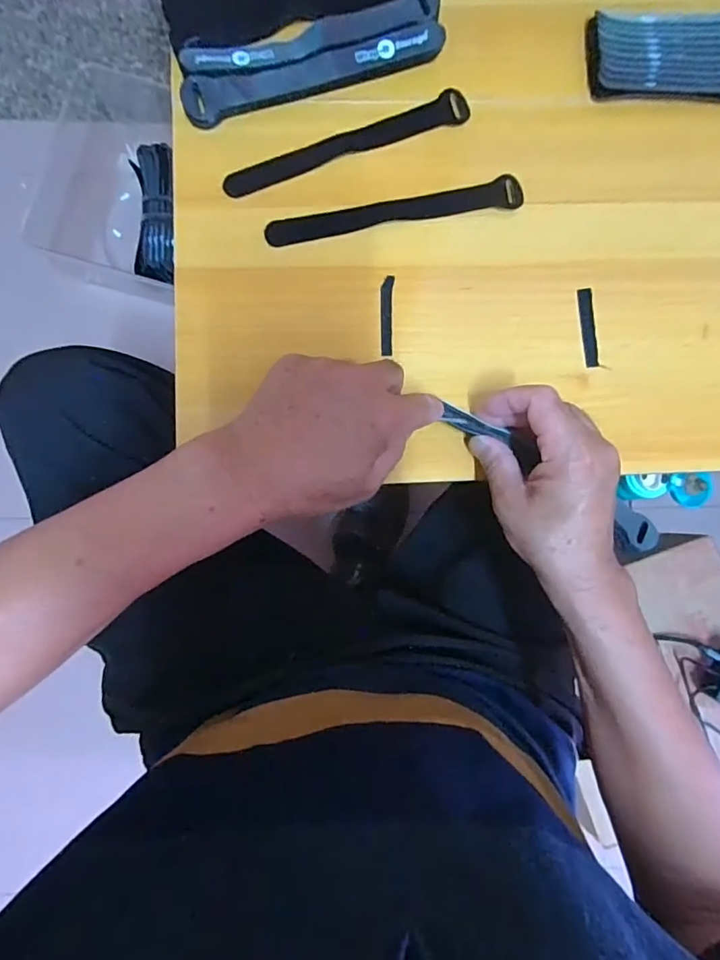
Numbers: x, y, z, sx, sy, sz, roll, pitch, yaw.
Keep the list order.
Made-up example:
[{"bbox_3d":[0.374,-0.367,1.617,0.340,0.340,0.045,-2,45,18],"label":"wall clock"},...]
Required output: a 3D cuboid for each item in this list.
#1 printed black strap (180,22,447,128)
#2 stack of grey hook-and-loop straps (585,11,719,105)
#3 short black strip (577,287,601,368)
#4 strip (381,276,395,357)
[{"bbox_3d":[-0.033,-0.306,0.380,0.199,0.020,0.028,-18,87,-3],"label":"printed black strap"},{"bbox_3d":[0.279,-0.332,0.395,0.198,0.021,0.073,-2,86,-2],"label":"stack of grey hook-and-loop straps"},{"bbox_3d":[0.176,-0.117,0.389,0.012,0.004,0.061,-5,87,-2],"label":"short black strip"},{"bbox_3d":[0.020,-0.124,0.381,0.009,0.004,0.060,2,86,-2],"label":"strip"}]

